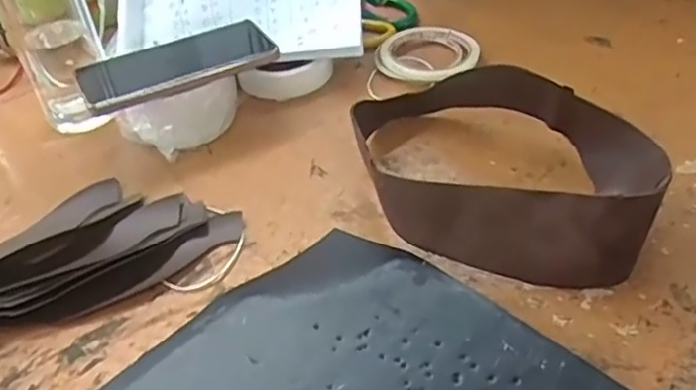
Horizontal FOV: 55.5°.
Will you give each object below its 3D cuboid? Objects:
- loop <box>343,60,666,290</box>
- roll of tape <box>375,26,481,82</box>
[{"bbox_3d":[0.096,-0.026,0.477,0.241,0.057,0.159,16,46,23],"label":"loop"},{"bbox_3d":[0.077,-0.135,0.638,0.093,0.017,0.100,16,46,23],"label":"roll of tape"}]

